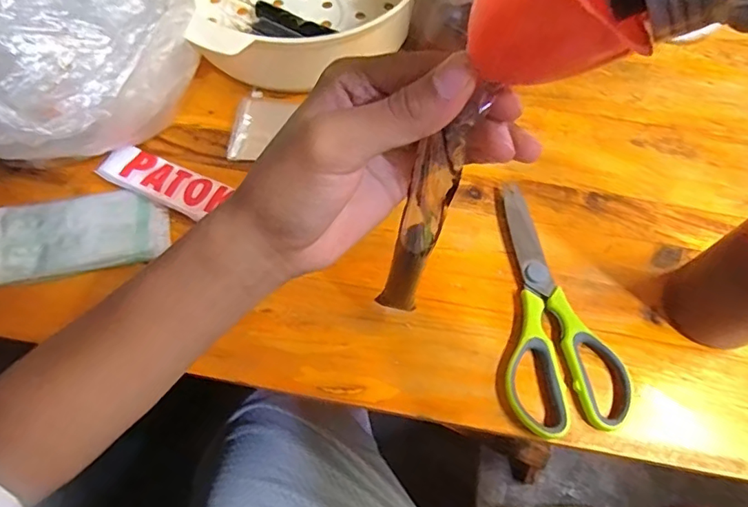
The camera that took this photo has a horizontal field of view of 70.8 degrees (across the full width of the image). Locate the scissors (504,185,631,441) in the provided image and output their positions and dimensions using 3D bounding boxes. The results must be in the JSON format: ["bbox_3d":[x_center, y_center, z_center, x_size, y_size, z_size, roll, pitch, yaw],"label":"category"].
[{"bbox_3d":[0.138,0.035,0.400,0.081,0.013,0.195,2,66,-2],"label":"scissors"}]

